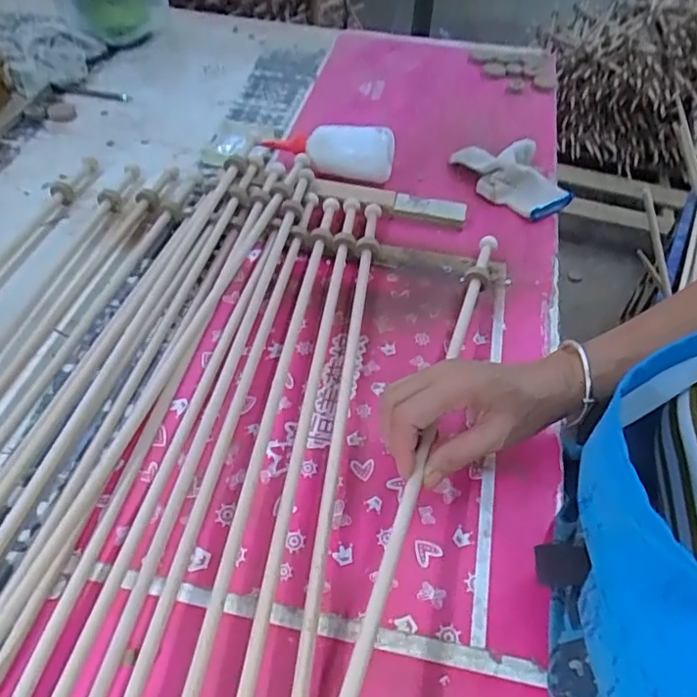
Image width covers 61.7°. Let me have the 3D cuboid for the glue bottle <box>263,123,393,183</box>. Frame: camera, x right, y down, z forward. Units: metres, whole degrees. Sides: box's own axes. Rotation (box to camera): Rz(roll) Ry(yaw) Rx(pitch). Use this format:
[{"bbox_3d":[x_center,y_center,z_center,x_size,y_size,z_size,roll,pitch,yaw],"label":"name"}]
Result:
[{"bbox_3d":[-0.025,-0.255,0.728,0.164,0.050,0.061,9,48,4],"label":"glue bottle"}]

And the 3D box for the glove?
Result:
[{"bbox_3d":[0.200,-0.220,0.714,0.085,0.045,0.151,-25,56,-22],"label":"glove"}]

